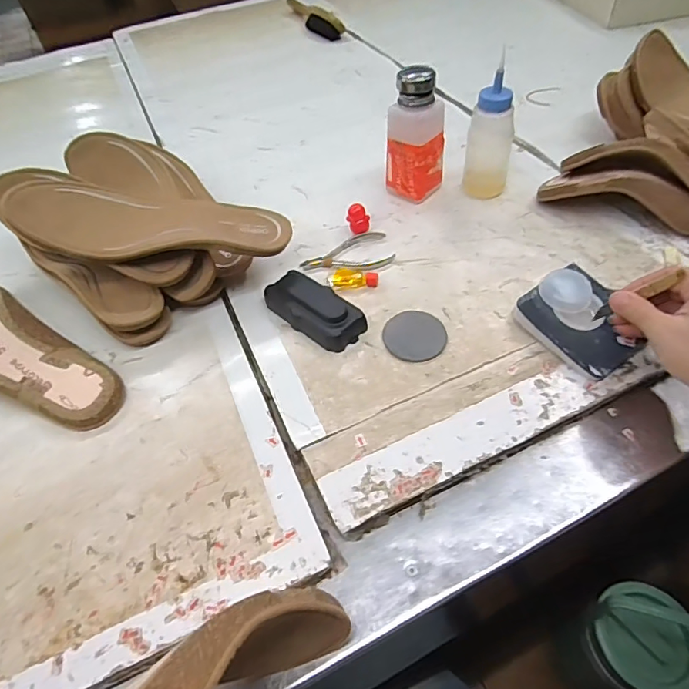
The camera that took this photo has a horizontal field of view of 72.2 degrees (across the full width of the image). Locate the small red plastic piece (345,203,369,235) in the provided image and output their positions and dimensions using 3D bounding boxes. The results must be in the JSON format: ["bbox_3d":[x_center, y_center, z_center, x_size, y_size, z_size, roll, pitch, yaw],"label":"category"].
[{"bbox_3d":[0.015,-0.142,0.539,0.018,0.031,0.020,-40,57,-23],"label":"small red plastic piece"}]

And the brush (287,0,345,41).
[{"bbox_3d":[-0.072,-0.678,0.972,0.043,0.034,0.217,-26,53,-14],"label":"brush"}]

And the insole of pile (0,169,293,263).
[{"bbox_3d":[-0.184,-0.119,0.457,0.257,0.041,0.089,3,50,-10],"label":"insole of pile"}]

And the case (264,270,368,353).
[{"bbox_3d":[-0.031,-0.037,0.463,0.049,0.026,0.106,-39,57,-23],"label":"case"}]

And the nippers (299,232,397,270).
[{"bbox_3d":[0.002,-0.099,0.524,0.101,0.005,0.057,-16,51,-7],"label":"nippers"}]

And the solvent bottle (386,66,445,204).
[{"bbox_3d":[0.081,-0.237,0.538,0.052,0.135,0.049,30,60,27],"label":"solvent bottle"}]

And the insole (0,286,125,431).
[{"bbox_3d":[-0.301,0.016,0.434,0.214,0.046,0.087,25,58,24],"label":"insole"}]

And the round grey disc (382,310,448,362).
[{"bbox_3d":[0.066,-0.009,0.441,0.056,0.004,0.059,-3,51,4],"label":"round grey disc"}]

